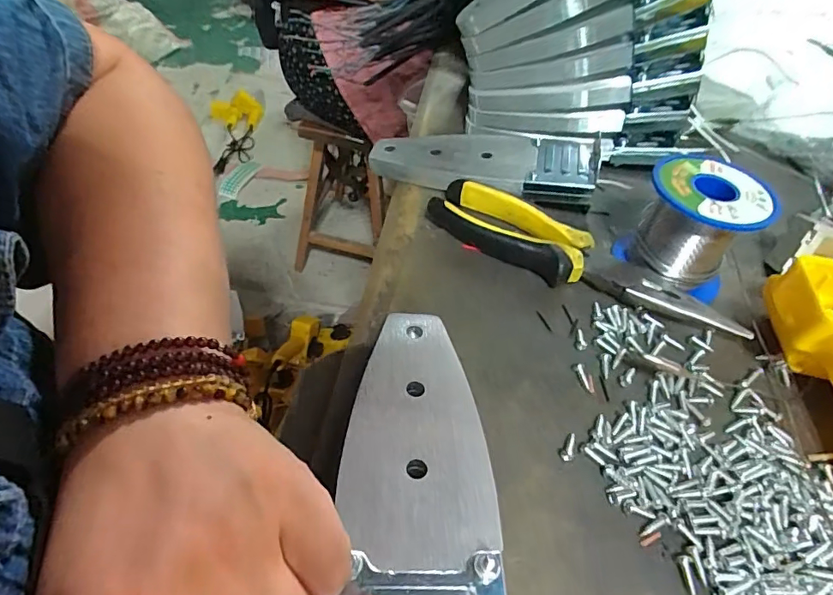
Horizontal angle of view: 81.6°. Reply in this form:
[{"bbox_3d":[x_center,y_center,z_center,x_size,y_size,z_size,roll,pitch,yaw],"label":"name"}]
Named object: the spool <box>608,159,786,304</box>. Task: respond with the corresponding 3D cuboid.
[{"bbox_3d":[0.163,-0.042,0.288,0.066,0.060,0.065,28,52,20],"label":"spool"}]

